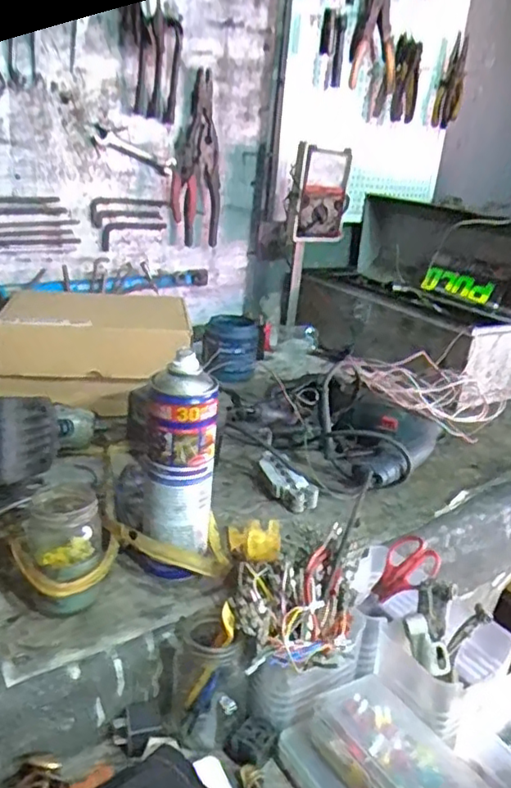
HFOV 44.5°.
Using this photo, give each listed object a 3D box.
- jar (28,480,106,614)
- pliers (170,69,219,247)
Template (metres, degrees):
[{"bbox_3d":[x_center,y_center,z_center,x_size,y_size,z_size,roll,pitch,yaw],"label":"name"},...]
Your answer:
[{"bbox_3d":[-0.169,0.137,0.553,0.065,0.102,0.075,-6,25,-26],"label":"jar"},{"bbox_3d":[-0.107,-0.406,1.117,0.025,0.287,0.121,16,35,31],"label":"pliers"}]

